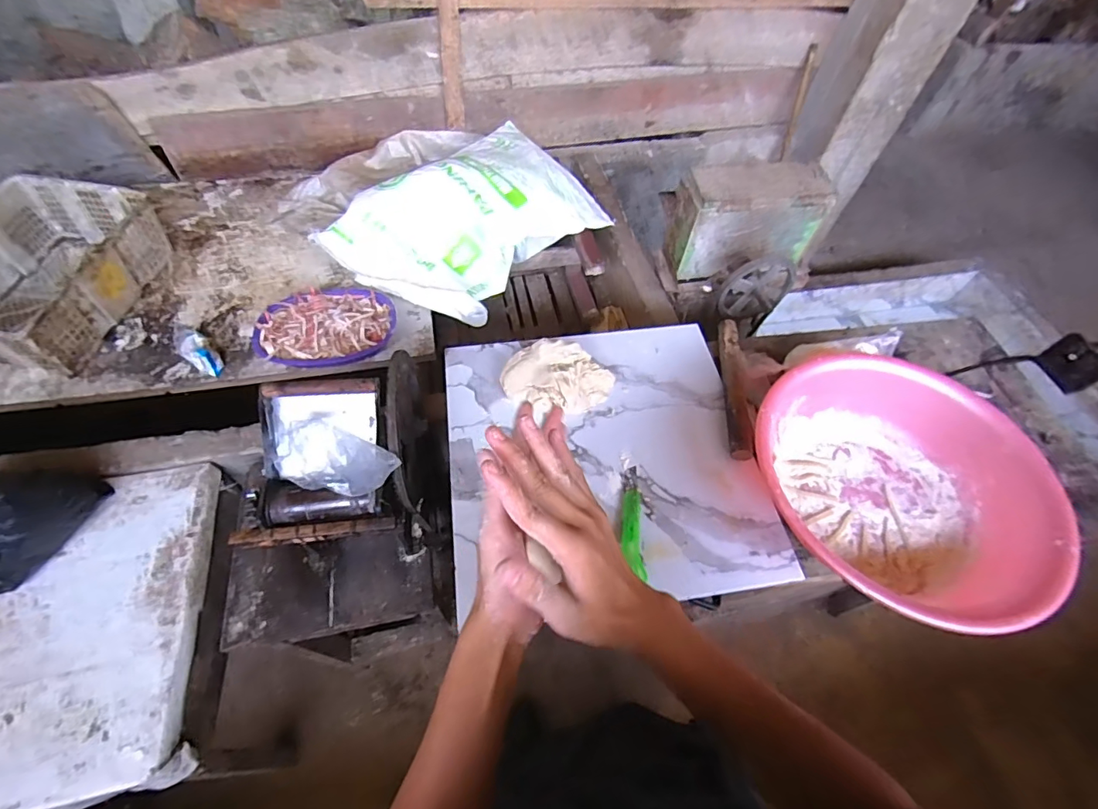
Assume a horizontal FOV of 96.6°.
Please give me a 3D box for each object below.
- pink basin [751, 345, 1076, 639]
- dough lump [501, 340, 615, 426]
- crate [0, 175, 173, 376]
[{"bbox_3d":[0.527,0.119,0.742,0.412,0.168,0.400,2,57,-3],"label":"pink basin"},{"bbox_3d":[0.018,-0.047,0.858,0.195,0.059,0.133,-9,58,-11],"label":"dough lump"},{"bbox_3d":[-1.179,-0.309,1.140,0.350,0.154,0.504,5,57,-1],"label":"crate"}]

